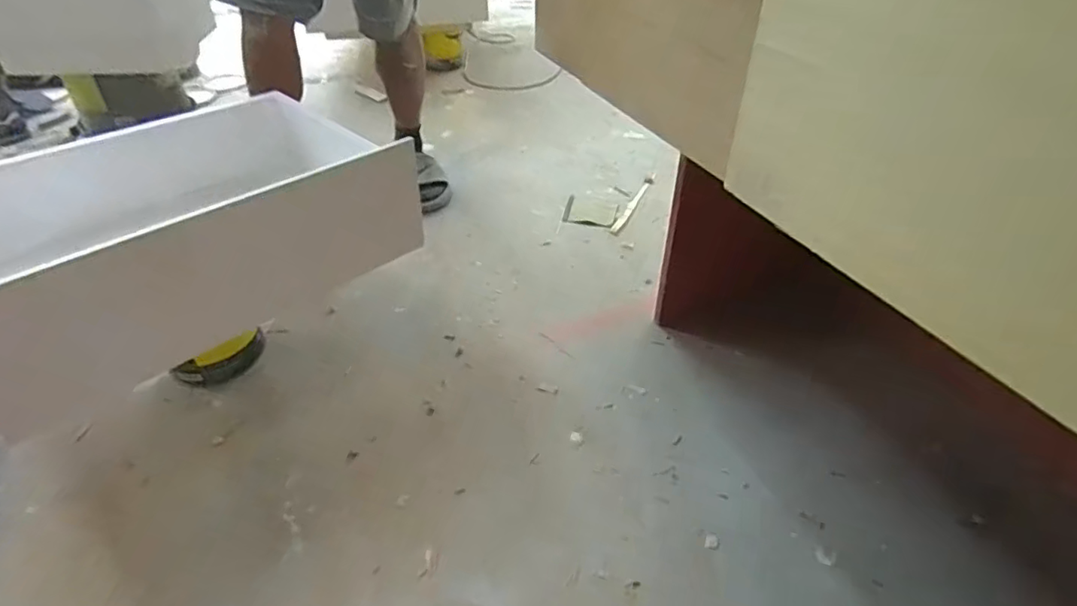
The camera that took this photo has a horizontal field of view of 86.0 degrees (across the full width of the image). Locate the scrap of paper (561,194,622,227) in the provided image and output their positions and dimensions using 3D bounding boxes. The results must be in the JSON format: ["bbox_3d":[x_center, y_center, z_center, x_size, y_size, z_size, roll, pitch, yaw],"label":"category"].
[{"bbox_3d":[0.131,-0.226,1.421,0.126,0.005,0.120,9,42,9],"label":"scrap of paper"}]

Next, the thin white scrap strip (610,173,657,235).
[{"bbox_3d":[0.245,-0.257,1.471,0.023,0.007,0.311,18,44,19],"label":"thin white scrap strip"}]

